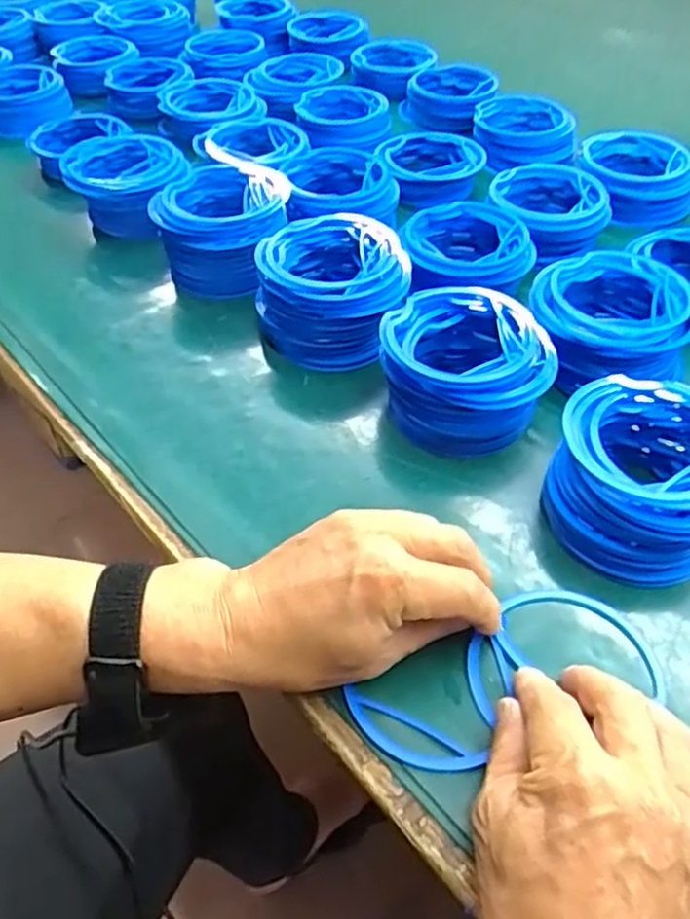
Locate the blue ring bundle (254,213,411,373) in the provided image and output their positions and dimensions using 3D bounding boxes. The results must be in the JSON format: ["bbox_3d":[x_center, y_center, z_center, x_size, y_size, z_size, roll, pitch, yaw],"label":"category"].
[{"bbox_3d":[-0.011,-0.126,0.518,0.111,0.063,0.104,-5,48,-2],"label":"blue ring bundle"}]

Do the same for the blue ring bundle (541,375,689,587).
[{"bbox_3d":[0.169,0.009,0.394,0.101,0.061,0.101,-1,49,1],"label":"blue ring bundle"}]

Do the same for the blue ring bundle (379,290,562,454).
[{"bbox_3d":[0.076,-0.059,0.456,0.106,0.055,0.105,-1,48,1],"label":"blue ring bundle"}]

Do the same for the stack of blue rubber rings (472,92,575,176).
[{"bbox_3d":[0.181,-0.331,0.708,0.095,0.040,0.102,-12,49,-9],"label":"stack of blue rubber rings"}]

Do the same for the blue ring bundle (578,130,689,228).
[{"bbox_3d":[0.267,-0.263,0.648,0.096,0.043,0.104,3,48,5],"label":"blue ring bundle"}]

